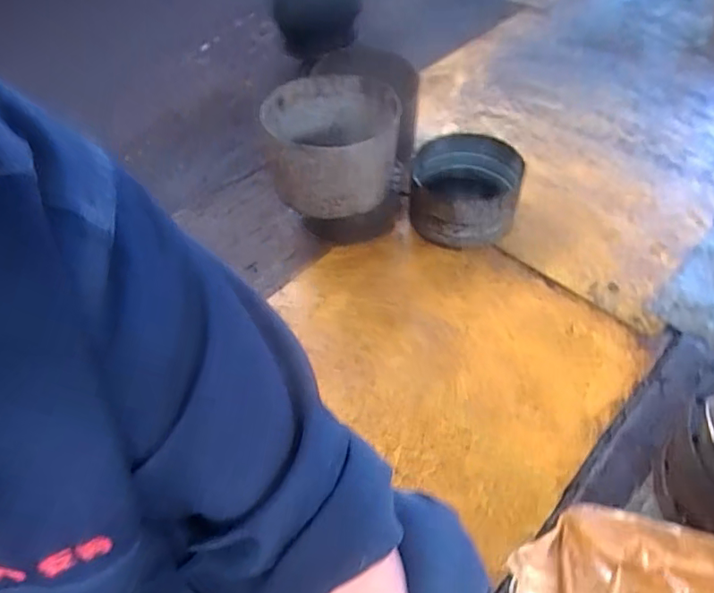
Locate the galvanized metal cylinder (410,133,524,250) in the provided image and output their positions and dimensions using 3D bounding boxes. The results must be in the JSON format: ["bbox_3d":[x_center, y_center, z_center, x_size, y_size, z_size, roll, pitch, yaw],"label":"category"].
[{"bbox_3d":[0.254,-0.254,1.237,0.254,0.169,0.241,10,52,10],"label":"galvanized metal cylinder"}]

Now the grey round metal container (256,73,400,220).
[{"bbox_3d":[-0.059,-0.354,1.196,0.302,0.179,0.310,-1,52,1],"label":"grey round metal container"}]

